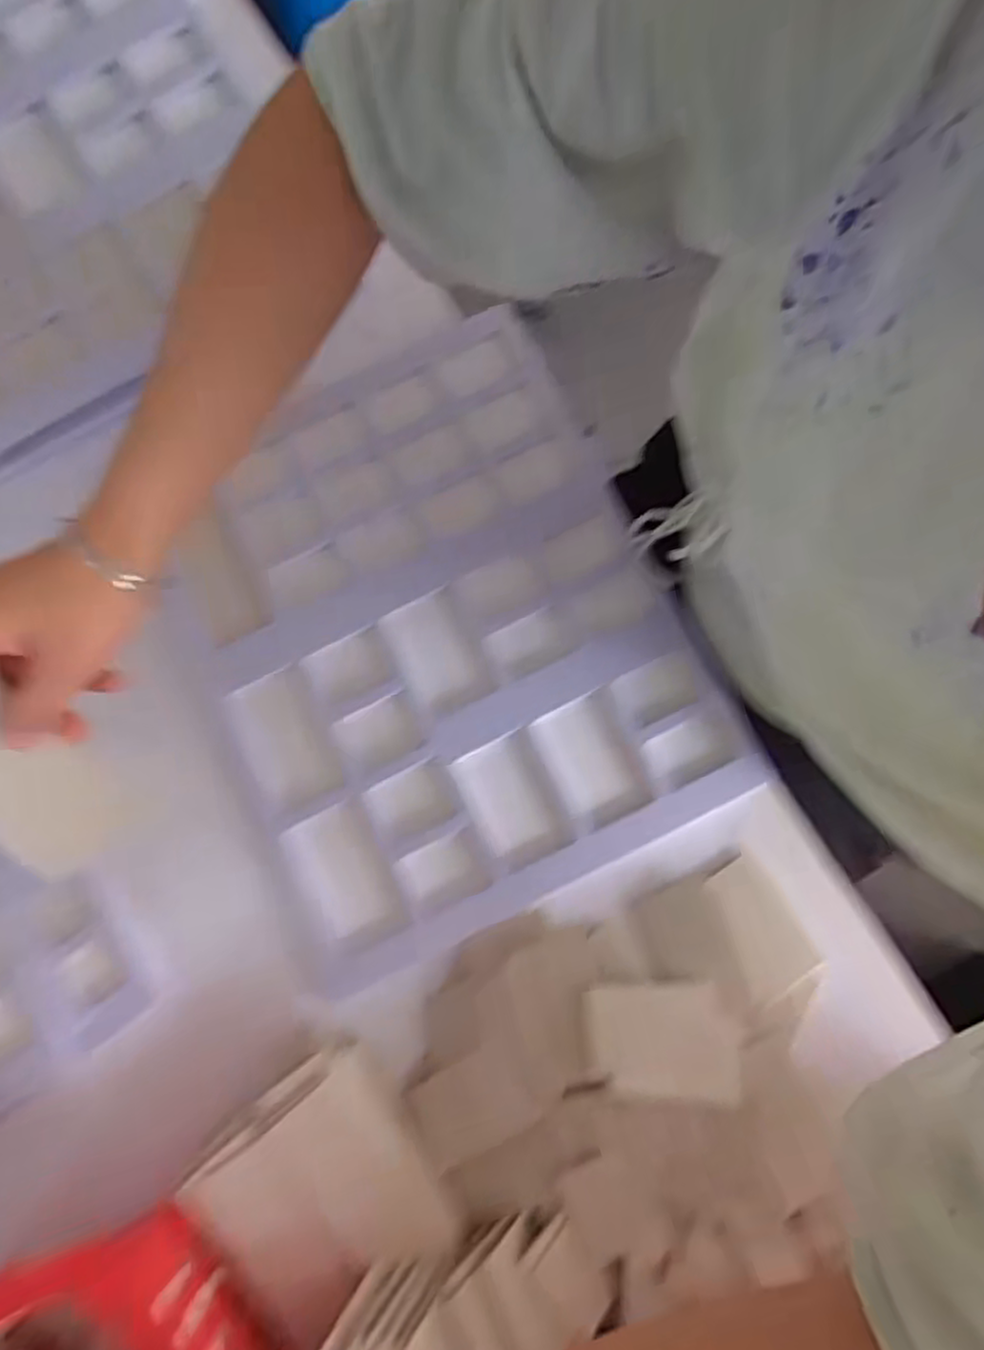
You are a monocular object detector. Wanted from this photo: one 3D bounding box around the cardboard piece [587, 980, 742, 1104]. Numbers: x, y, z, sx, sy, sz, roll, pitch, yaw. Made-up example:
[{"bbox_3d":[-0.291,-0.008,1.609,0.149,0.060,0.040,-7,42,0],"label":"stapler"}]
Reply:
[{"bbox_3d":[0.113,0.239,0.502,0.097,0.004,0.070,5,64,-3],"label":"cardboard piece"}]

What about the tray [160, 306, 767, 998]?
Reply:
[{"bbox_3d":[-0.048,-0.039,0.568,0.334,0.024,0.416,-25,80,-5],"label":"tray"}]

